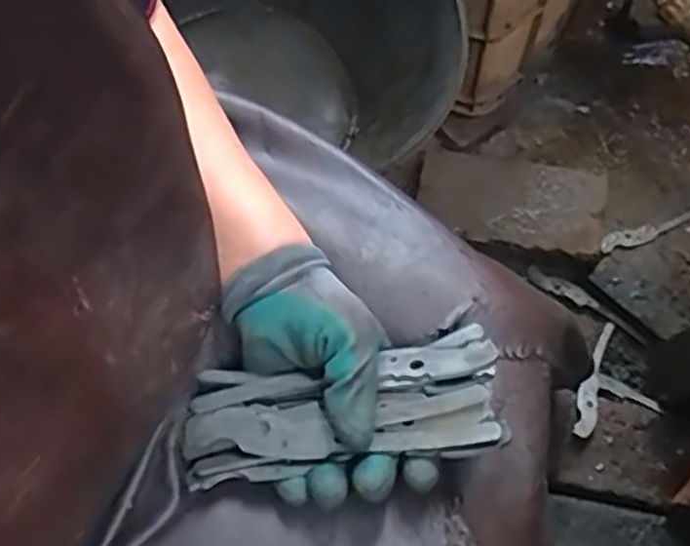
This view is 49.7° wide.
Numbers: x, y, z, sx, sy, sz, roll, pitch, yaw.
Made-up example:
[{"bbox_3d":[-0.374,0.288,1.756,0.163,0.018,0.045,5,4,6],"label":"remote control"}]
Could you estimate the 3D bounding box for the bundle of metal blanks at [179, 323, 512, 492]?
[{"bbox_3d":[-0.003,0.078,0.422,0.179,0.023,0.069,-12,72,5],"label":"bundle of metal blanks"}]

